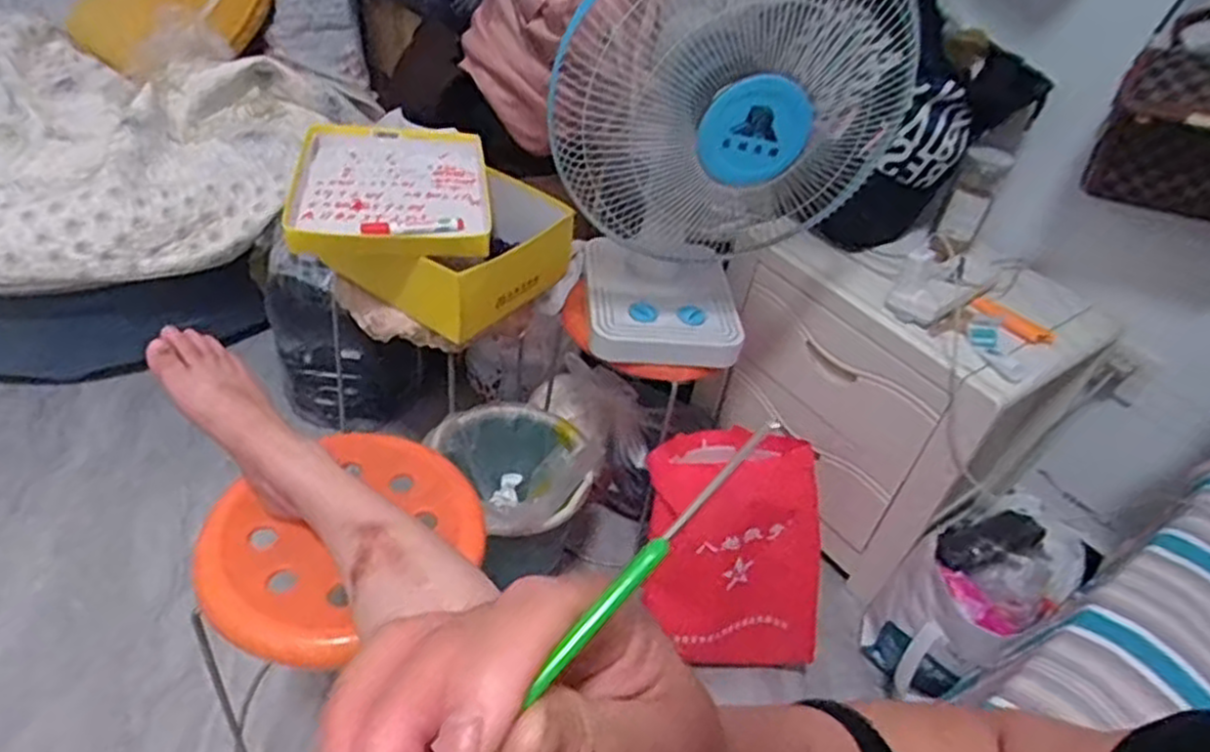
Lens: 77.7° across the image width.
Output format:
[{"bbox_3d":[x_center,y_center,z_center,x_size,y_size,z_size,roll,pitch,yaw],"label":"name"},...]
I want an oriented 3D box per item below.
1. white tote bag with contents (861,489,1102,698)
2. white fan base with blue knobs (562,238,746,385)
[{"bbox_3d":[0.600,0.351,1.223,0.325,0.246,0.193,-18,48,-29],"label":"white tote bag with contents"},{"bbox_3d":[0.070,-0.109,1.122,0.251,0.119,0.204,9,40,-2],"label":"white fan base with blue knobs"}]

